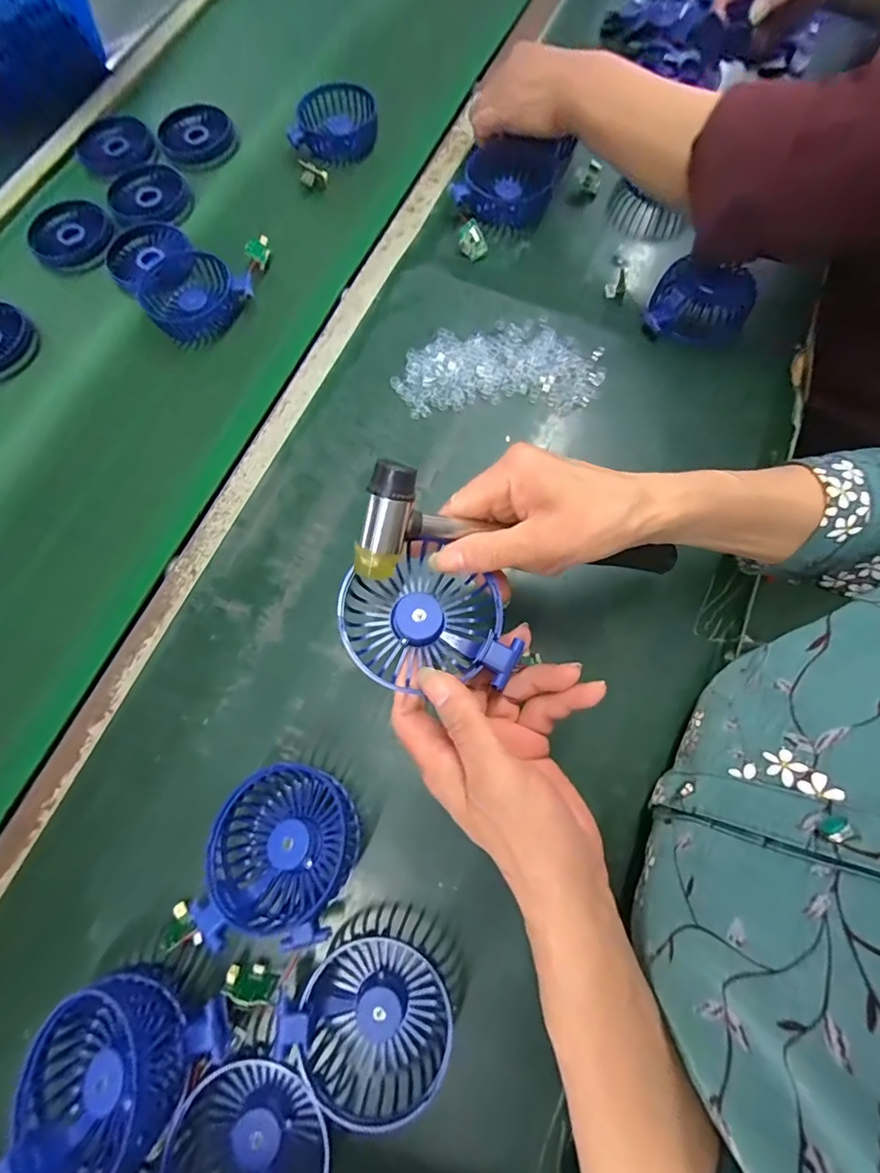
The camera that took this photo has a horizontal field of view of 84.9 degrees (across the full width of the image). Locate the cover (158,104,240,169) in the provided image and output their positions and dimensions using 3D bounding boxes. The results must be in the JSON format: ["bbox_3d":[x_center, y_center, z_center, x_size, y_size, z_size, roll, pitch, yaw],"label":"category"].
[{"bbox_3d":[-0.283,-0.529,0.564,0.086,0.022,0.074,-21,72,-4],"label":"cover"}]

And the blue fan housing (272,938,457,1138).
[{"bbox_3d":[-0.039,0.261,0.288,0.090,0.032,0.079,41,78,14],"label":"blue fan housing"}]

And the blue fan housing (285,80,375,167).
[{"bbox_3d":[-0.120,-0.531,0.552,0.094,0.031,0.094,0,72,3],"label":"blue fan housing"}]

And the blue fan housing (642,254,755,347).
[{"bbox_3d":[0.240,-0.259,0.445,0.091,0.043,0.065,8,73,6],"label":"blue fan housing"}]

